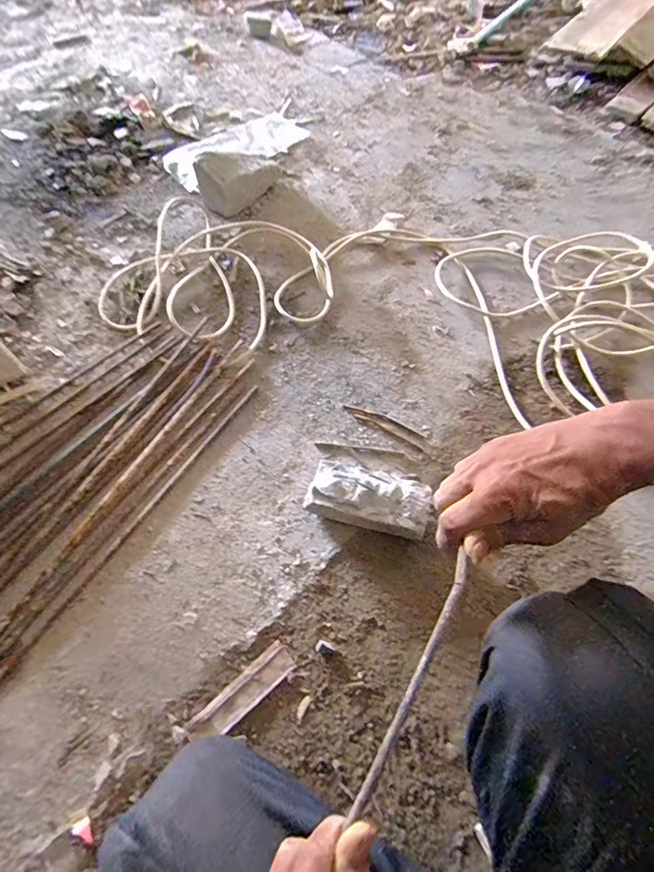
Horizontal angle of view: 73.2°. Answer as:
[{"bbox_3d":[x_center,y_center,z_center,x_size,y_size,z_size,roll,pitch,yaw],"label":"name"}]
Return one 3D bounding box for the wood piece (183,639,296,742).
[{"bbox_3d":[-0.115,0.349,0.593,0.156,0.007,0.044,-37,67,-17],"label":"wood piece"}]

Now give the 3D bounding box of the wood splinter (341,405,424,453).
[{"bbox_3d":[0.104,-0.022,0.785,0.155,0.006,0.029,29,66,16],"label":"wood splinter"}]

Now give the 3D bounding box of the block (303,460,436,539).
[{"bbox_3d":[0.065,0.098,0.688,0.191,0.071,0.088,18,63,11],"label":"block"}]

